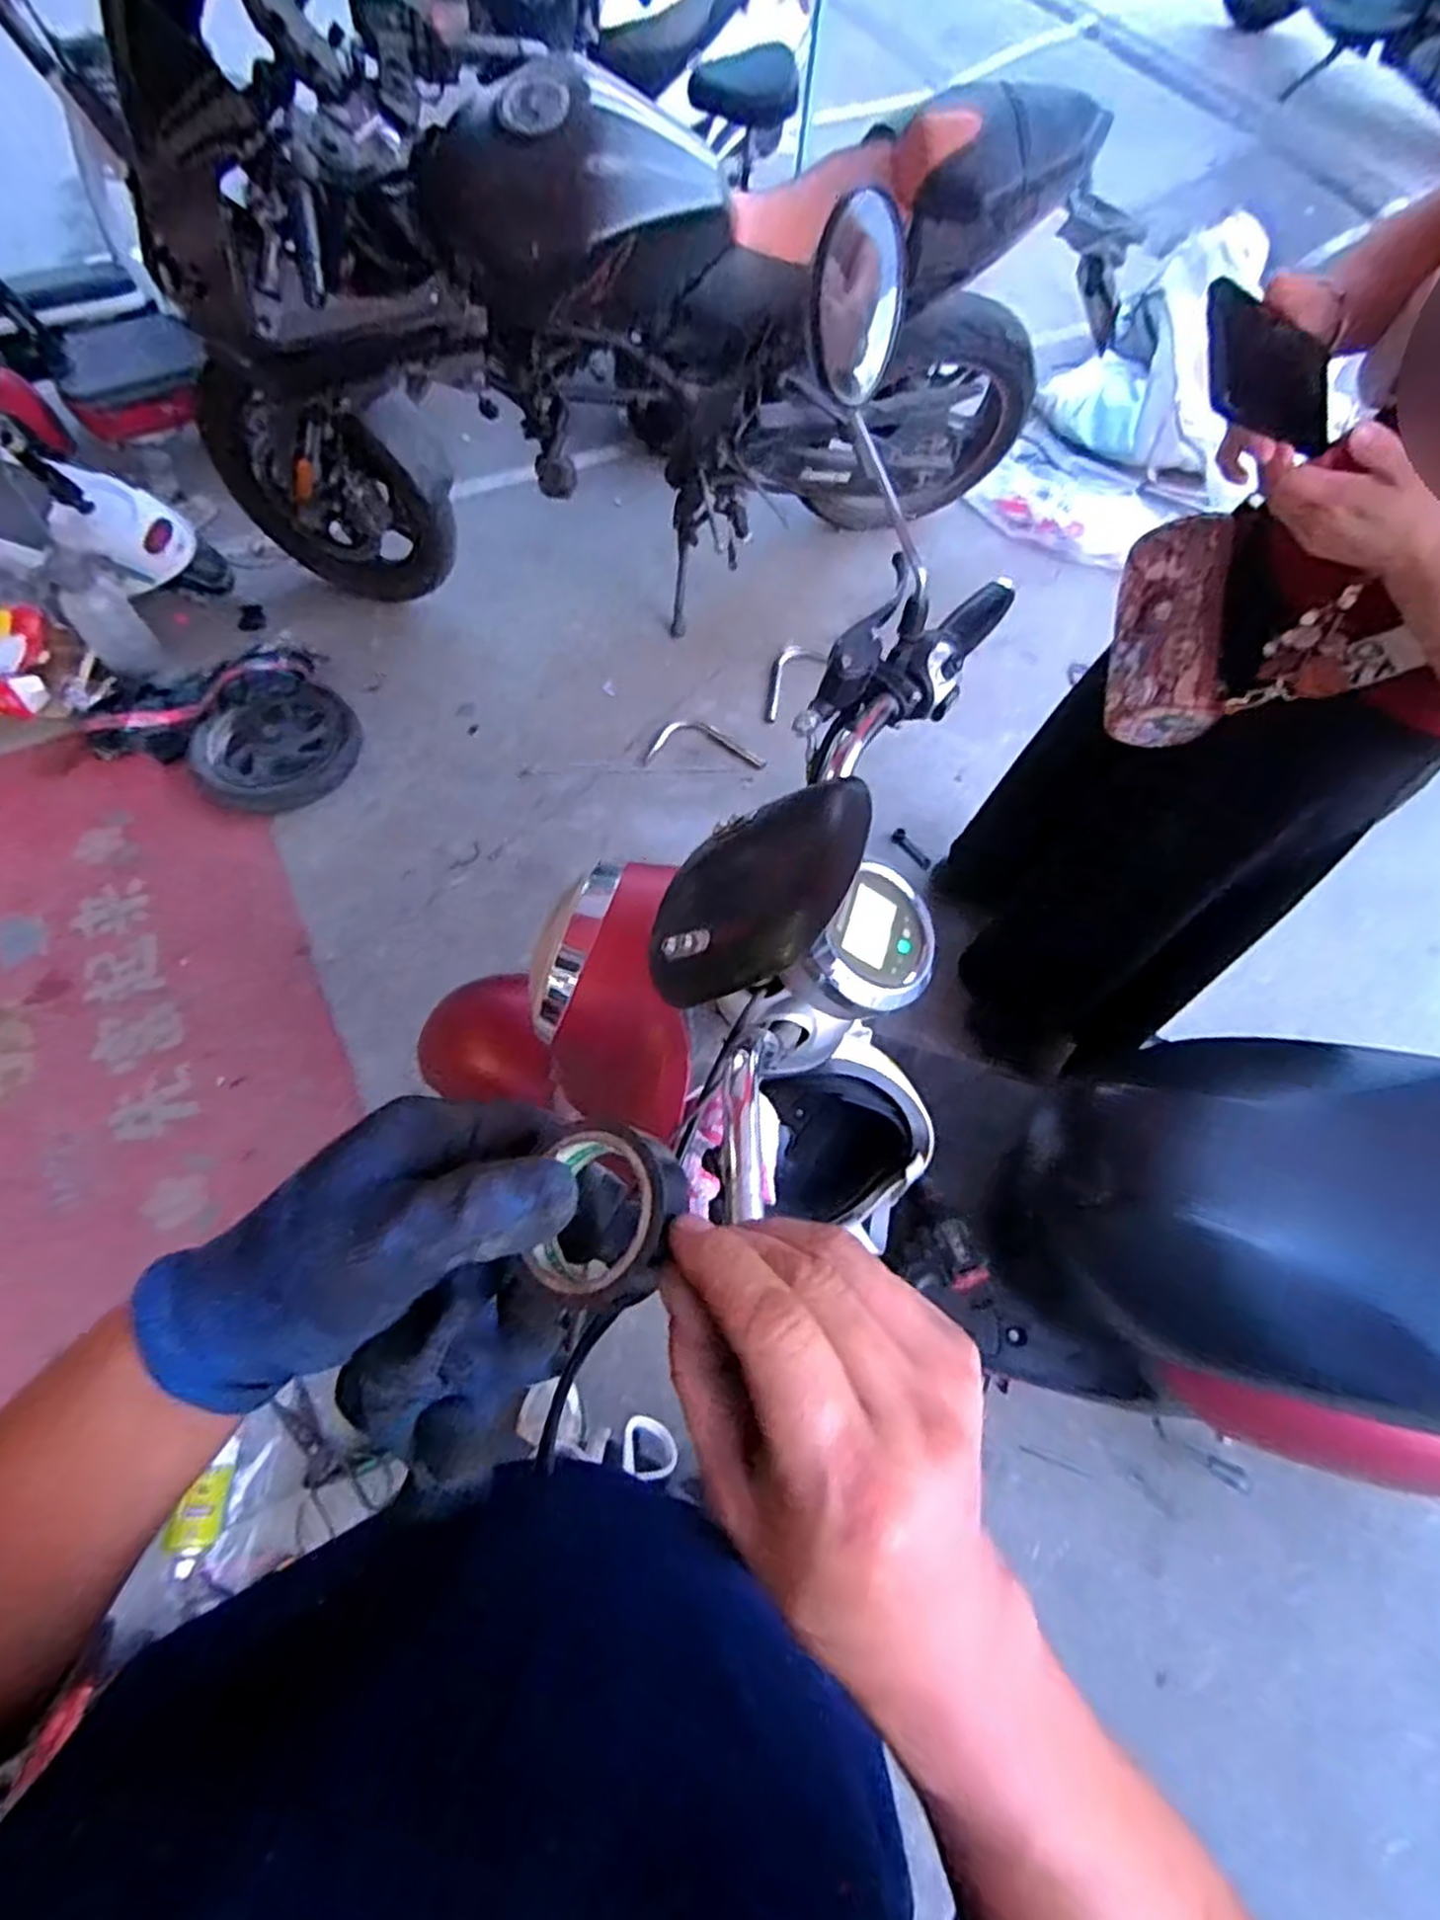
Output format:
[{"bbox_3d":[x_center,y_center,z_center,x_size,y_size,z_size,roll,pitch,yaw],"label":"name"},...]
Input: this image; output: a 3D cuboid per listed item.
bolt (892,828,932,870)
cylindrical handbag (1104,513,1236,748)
[{"bbox_3d":[0.406,-0.234,1.674,0.028,0.018,0.103,-39,82,-15],"label":"bolt"},{"bbox_3d":[0.448,-0.330,0.789,0.083,0.075,0.212,4,95,3],"label":"cylindrical handbag"}]

